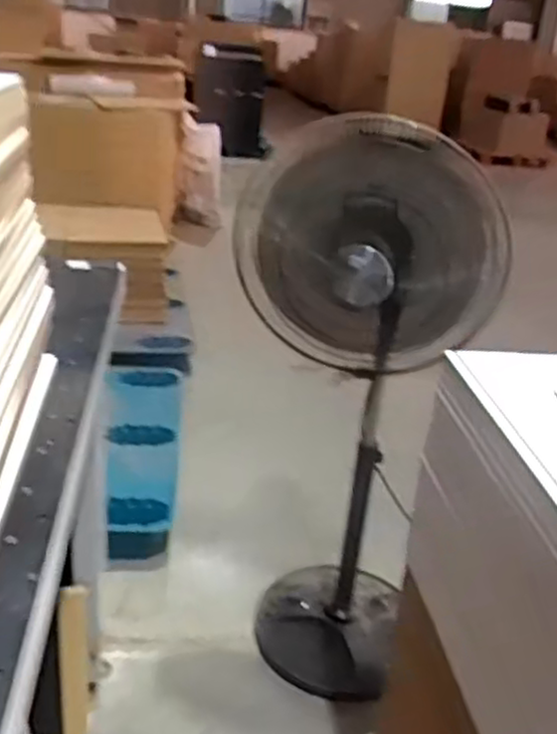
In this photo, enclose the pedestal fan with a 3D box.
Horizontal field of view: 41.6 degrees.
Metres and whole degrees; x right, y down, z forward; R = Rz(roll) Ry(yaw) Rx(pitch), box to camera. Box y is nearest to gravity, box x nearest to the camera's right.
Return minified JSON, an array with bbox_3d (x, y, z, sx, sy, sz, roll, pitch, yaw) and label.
[{"bbox_3d":[0.160,0.145,1.539,0.414,1.223,0.319,12,26,13],"label":"pedestal fan"}]

